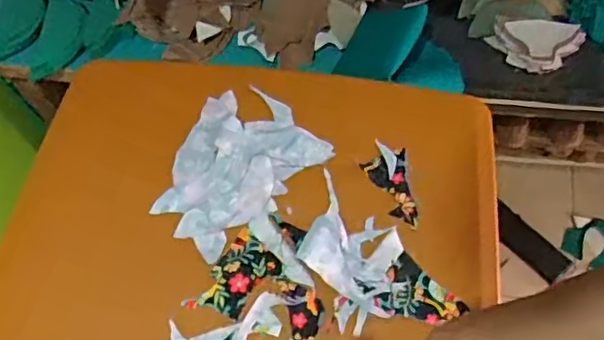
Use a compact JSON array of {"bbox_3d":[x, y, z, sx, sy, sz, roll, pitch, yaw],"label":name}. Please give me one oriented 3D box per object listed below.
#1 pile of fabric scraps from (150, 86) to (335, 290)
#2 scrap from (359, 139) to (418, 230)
[{"bbox_3d":[-0.052,0.006,0.624,0.165,0.016,0.184,14,66,10],"label":"pile of fabric scraps"},{"bbox_3d":[0.088,0.015,0.607,0.043,0.012,0.094,-6,64,0],"label":"scrap"}]

